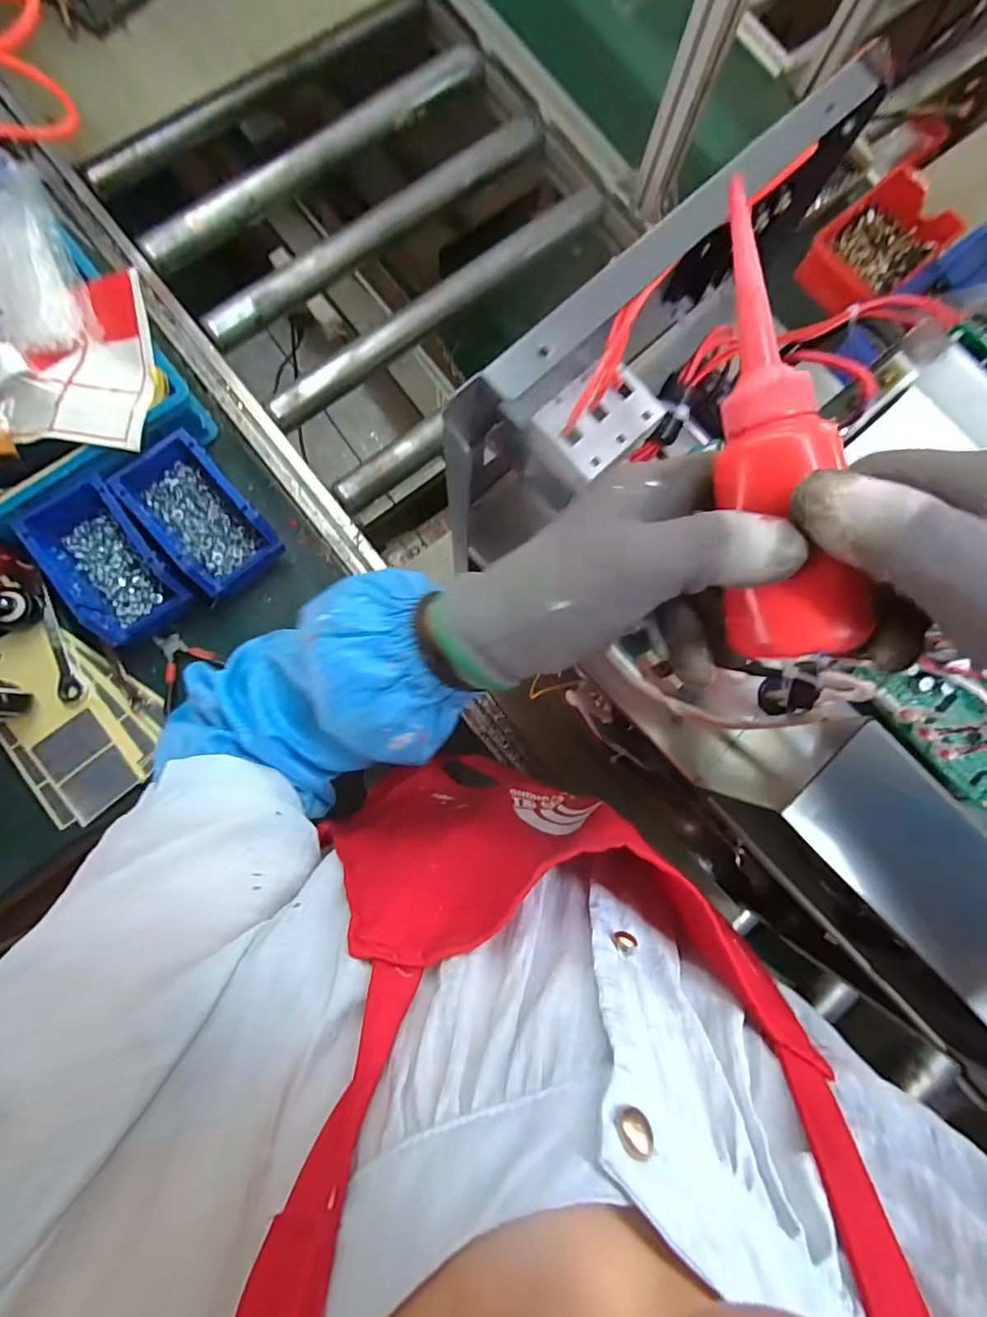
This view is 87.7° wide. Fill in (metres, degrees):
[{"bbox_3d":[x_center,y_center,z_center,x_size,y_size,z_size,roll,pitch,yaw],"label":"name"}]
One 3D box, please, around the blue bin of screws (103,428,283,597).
[{"bbox_3d":[-0.337,-0.162,0.591,0.108,0.063,0.170,-41,87,-7],"label":"blue bin of screws"}]

